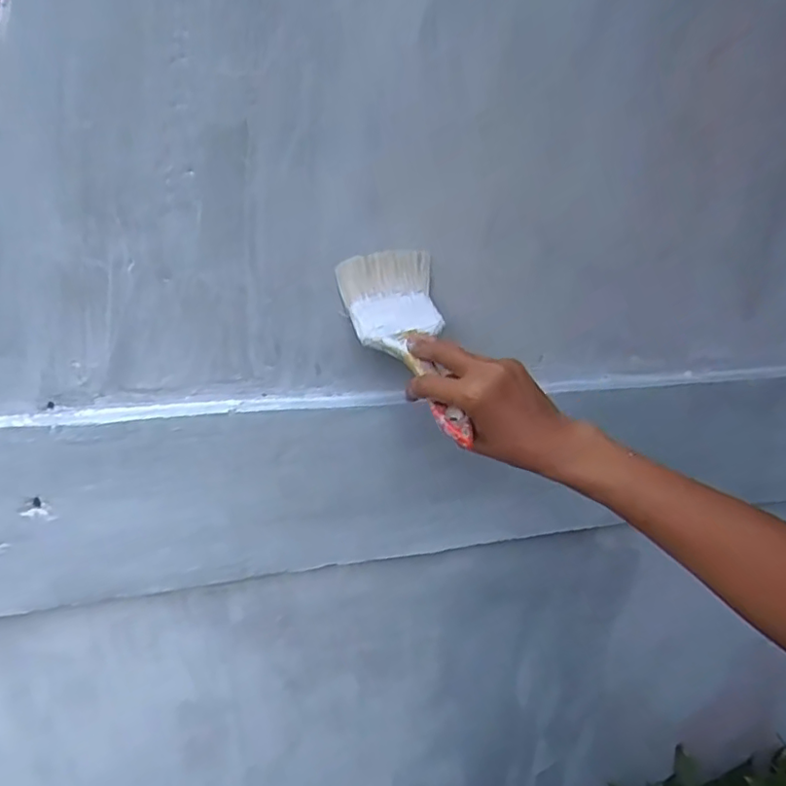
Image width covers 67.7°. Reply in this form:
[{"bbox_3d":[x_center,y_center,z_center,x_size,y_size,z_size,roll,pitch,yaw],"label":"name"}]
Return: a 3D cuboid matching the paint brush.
[{"bbox_3d":[0.021,-0.039,0.483,0.079,0.037,0.194,-8,56,-24],"label":"paint brush"}]

